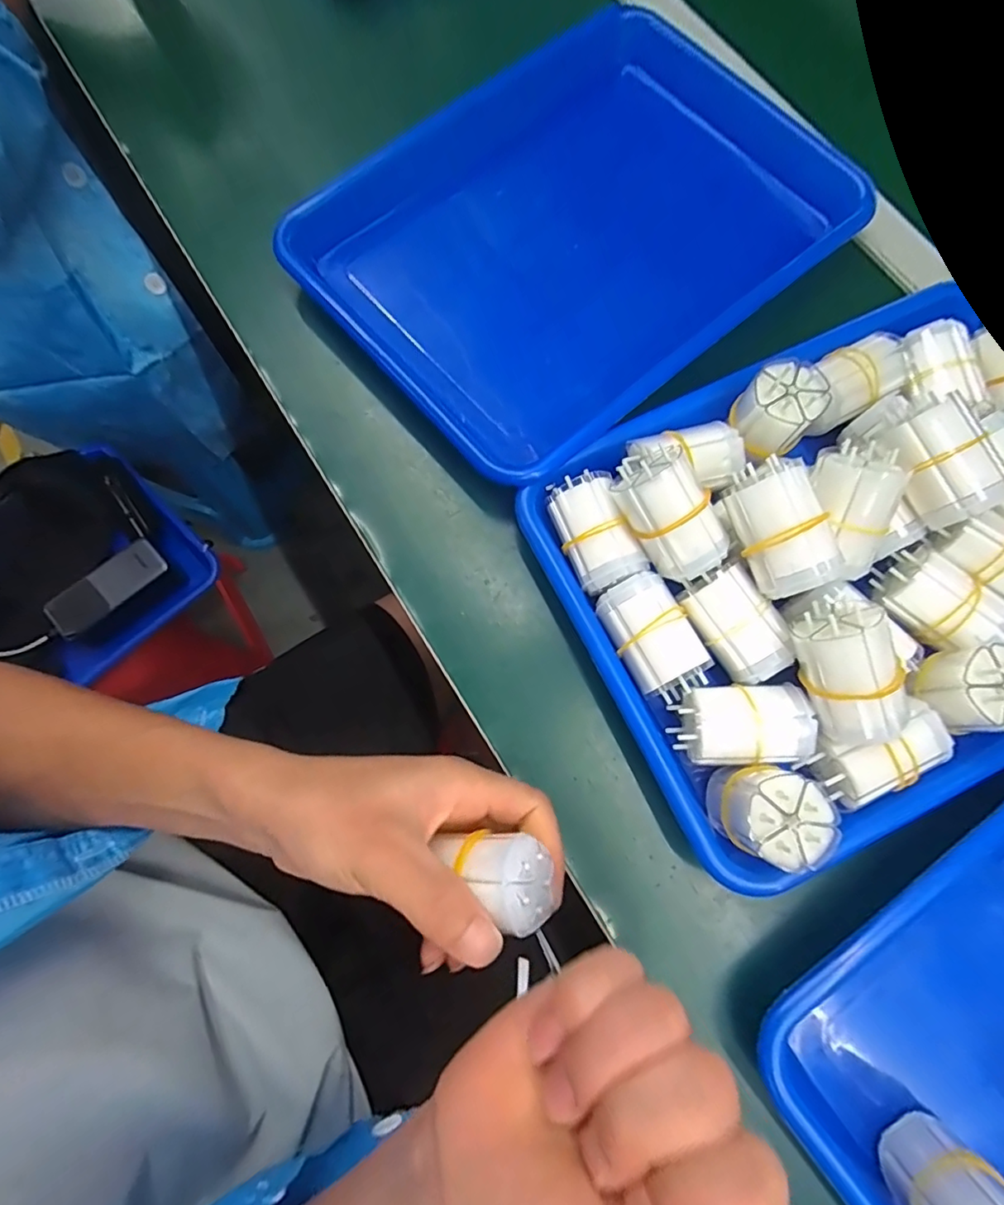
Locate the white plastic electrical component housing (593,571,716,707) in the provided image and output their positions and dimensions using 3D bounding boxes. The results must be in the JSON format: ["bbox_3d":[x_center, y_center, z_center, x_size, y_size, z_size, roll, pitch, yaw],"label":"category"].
[{"bbox_3d":[0.078,0.018,0.286,0.036,0.028,0.063,-27,76,-6],"label":"white plastic electrical component housing"}]

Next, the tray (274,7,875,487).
[{"bbox_3d":[0.058,-0.247,0.377,0.339,0.053,0.242,-40,78,-10],"label":"tray"}]

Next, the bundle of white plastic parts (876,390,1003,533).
[{"bbox_3d":[0.216,-0.068,0.273,0.032,0.030,0.058,-32,77,-8],"label":"bundle of white plastic parts"}]

